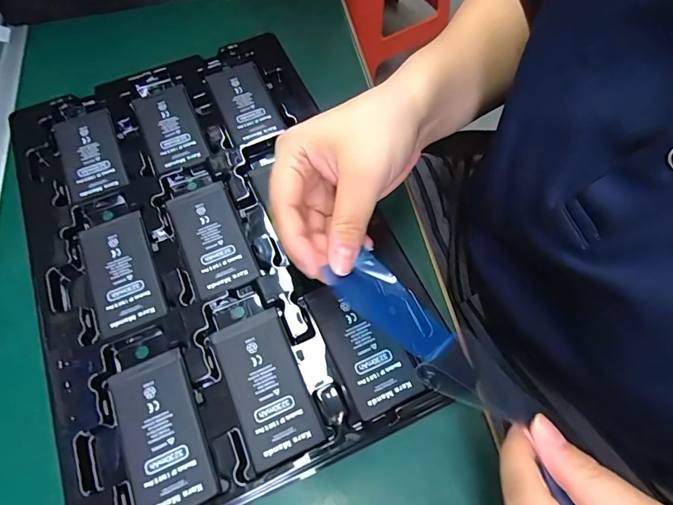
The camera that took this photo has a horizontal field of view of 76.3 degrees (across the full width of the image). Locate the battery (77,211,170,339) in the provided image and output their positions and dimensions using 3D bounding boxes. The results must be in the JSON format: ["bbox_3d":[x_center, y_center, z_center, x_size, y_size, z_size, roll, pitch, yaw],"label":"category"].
[{"bbox_3d":[-0.145,0.013,0.286,0.046,0.006,0.084,-23,66,-10],"label":"battery"}]

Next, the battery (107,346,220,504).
[{"bbox_3d":[-0.100,0.100,0.240,0.044,0.004,0.085,-22,66,-10],"label":"battery"}]

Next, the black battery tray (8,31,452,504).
[{"bbox_3d":[-0.090,-0.013,0.296,0.225,0.012,0.329,-23,66,-10],"label":"black battery tray"}]

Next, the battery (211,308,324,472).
[{"bbox_3d":[-0.042,0.077,0.252,0.043,0.004,0.084,-22,66,-10],"label":"battery"}]

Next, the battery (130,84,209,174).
[{"bbox_3d":[-0.133,-0.101,0.342,0.044,0.006,0.087,-24,66,-11],"label":"battery"}]

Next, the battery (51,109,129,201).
[{"bbox_3d":[-0.191,-0.076,0.331,0.045,0.007,0.082,-22,66,-10],"label":"battery"}]

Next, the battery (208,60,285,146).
[{"bbox_3d":[-0.075,-0.124,0.352,0.043,0.004,0.085,-23,66,-10],"label":"battery"}]

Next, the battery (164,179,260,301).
[{"bbox_3d":[-0.088,-0.010,0.298,0.043,0.004,0.084,-23,66,-10],"label":"battery"}]

